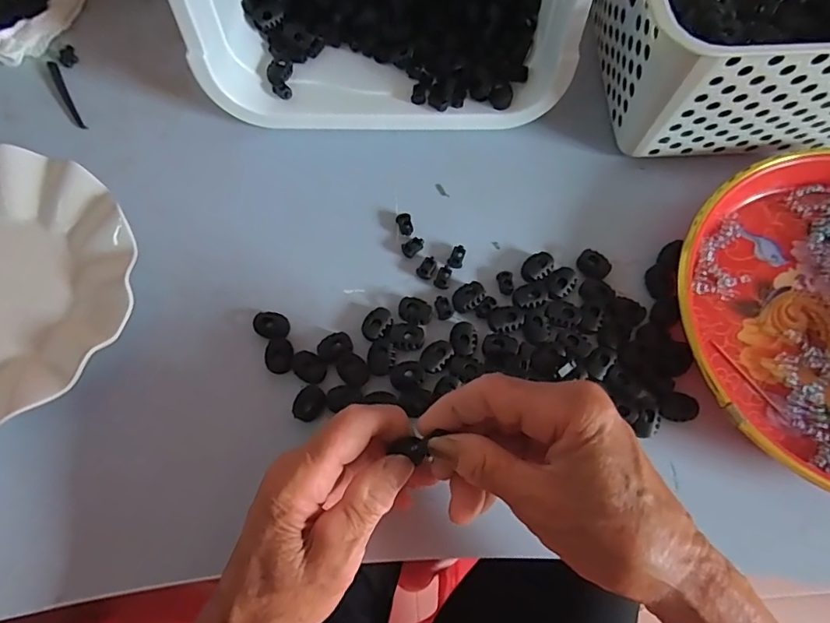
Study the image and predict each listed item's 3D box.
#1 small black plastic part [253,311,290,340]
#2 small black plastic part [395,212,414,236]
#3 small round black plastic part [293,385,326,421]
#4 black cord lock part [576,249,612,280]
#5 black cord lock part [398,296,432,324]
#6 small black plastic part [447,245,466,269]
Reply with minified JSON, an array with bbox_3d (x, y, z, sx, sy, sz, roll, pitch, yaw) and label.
[{"bbox_3d":[-0.091,0.009,0.315,0.021,0.007,0.017,21,73,6],"label":"small black plastic part"},{"bbox_3d":[-0.007,-0.060,0.342,0.010,0.007,0.016,-20,75,-4],"label":"small black plastic part"},{"bbox_3d":[-0.064,0.056,0.300,0.017,0.004,0.021,22,73,7],"label":"small round black plastic part"},{"bbox_3d":[0.120,-0.031,0.332,0.022,0.012,0.013,28,74,8],"label":"black cord lock part"},{"bbox_3d":[0.000,0.000,0.320,0.020,0.006,0.017,19,73,6],"label":"black cord lock part"},{"bbox_3d":[0.029,-0.036,0.335,0.010,0.006,0.017,24,74,8],"label":"small black plastic part"}]

